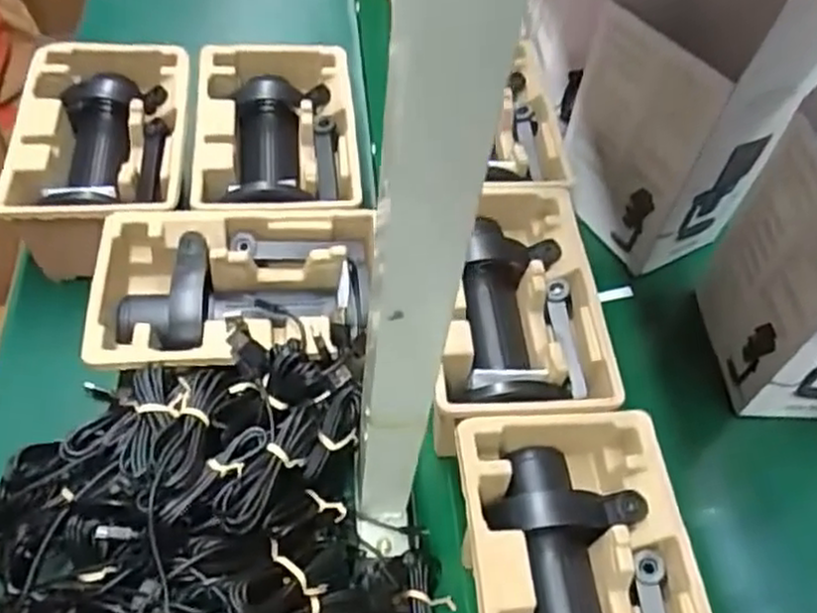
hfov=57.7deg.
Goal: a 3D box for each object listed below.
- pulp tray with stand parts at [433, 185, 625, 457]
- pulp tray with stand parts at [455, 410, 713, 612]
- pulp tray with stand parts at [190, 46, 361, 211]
[{"bbox_3d":[0.085,0.010,0.632,0.139,0.083,0.240,-1,57,-4],"label":"pulp tray with stand parts"},{"bbox_3d":[0.114,0.184,0.500,0.149,0.066,0.225,-3,58,-6],"label":"pulp tray with stand parts"},{"bbox_3d":[-0.125,-0.155,0.712,0.144,0.080,0.220,-4,58,-7],"label":"pulp tray with stand parts"}]

